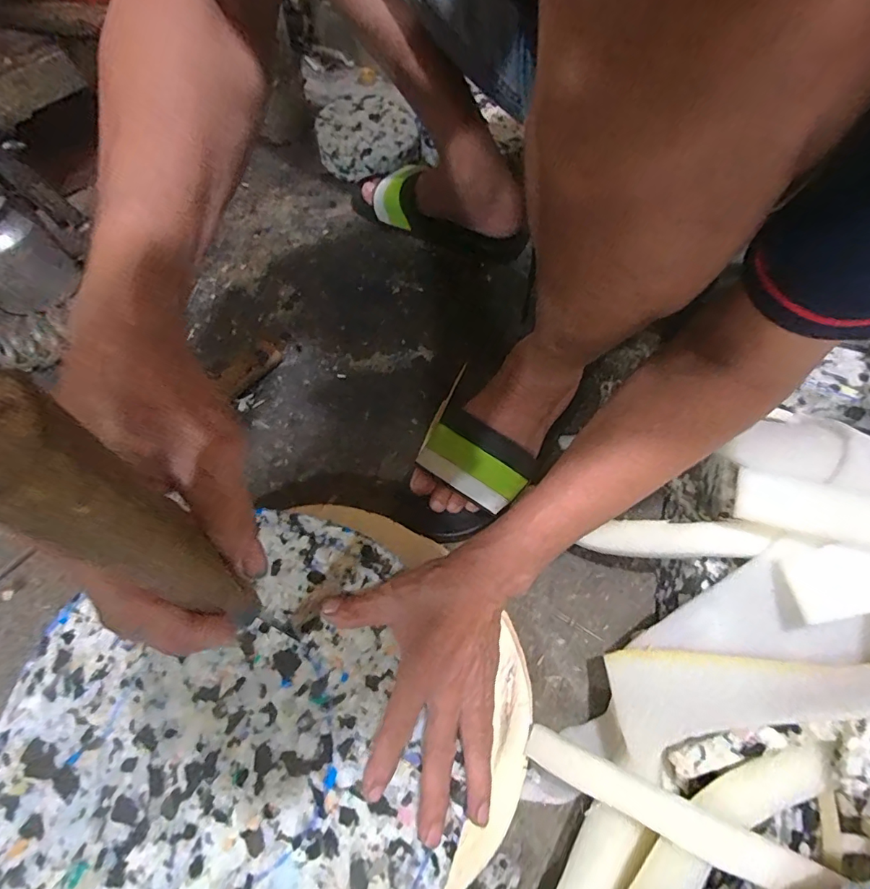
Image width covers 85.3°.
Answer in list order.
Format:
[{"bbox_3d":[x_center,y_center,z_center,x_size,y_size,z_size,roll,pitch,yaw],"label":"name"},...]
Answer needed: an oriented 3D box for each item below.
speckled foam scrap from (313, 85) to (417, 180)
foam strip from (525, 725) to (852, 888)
[{"bbox_3d":[-0.107,-0.481,0.739,0.150,0.040,0.184,-12,65,-8],"label":"speckled foam scrap"},{"bbox_3d":[0.161,0.260,0.337,0.192,0.020,0.029,15,63,24],"label":"foam strip"}]

